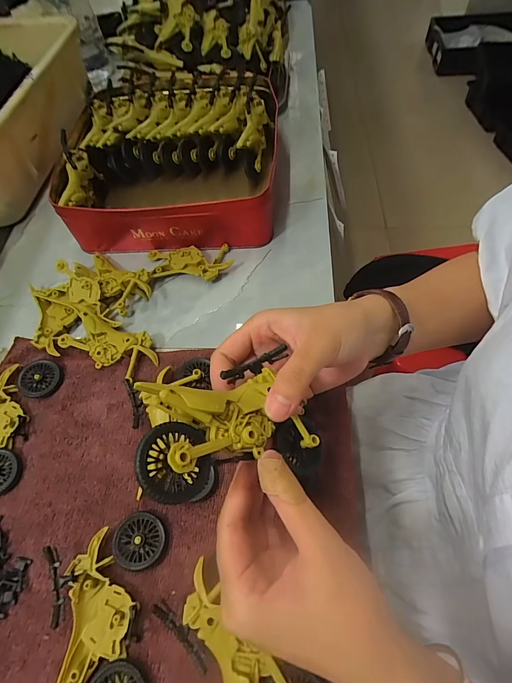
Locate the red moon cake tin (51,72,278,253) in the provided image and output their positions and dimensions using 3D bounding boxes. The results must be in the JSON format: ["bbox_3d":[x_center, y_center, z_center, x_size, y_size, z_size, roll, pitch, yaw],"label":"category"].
[{"bbox_3d":[-0.102,-0.232,0.447,0.245,0.078,0.257,-1,61,2],"label":"red moon cake tin"}]

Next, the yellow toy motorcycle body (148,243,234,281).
[{"bbox_3d":[-0.075,-0.086,0.396,0.092,0.013,0.047,-3,61,1],"label":"yellow toy motorcycle body"}]

